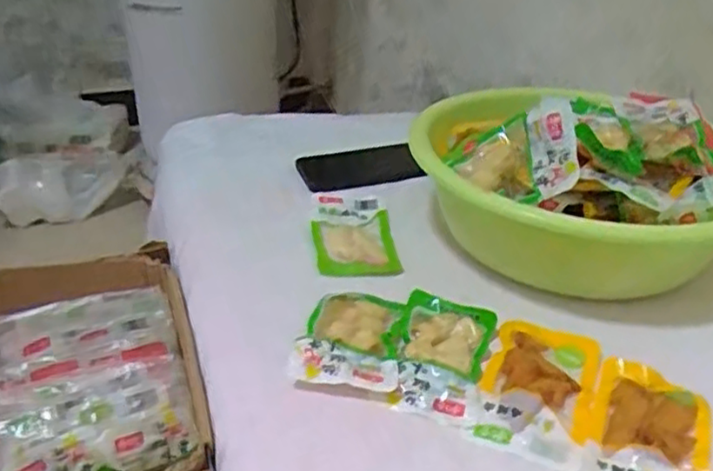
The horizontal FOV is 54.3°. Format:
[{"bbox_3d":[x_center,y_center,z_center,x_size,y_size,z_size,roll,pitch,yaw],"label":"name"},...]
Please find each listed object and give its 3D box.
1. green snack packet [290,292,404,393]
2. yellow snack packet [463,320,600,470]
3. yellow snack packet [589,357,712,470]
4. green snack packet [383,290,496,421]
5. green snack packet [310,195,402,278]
[{"bbox_3d":[-0.005,0.077,0.554,0.077,0.019,0.111,3,32,5],"label":"green snack packet"},{"bbox_3d":[0.138,0.114,0.527,0.079,0.011,0.147,12,34,18],"label":"yellow snack packet"},{"bbox_3d":[0.206,0.138,0.486,0.077,0.007,0.138,11,34,17],"label":"yellow snack packet"},{"bbox_3d":[0.063,0.090,0.546,0.078,0.011,0.117,10,33,14],"label":"green snack packet"},{"bbox_3d":[-0.005,-0.007,0.717,0.080,0.024,0.134,-4,32,-6],"label":"green snack packet"}]

